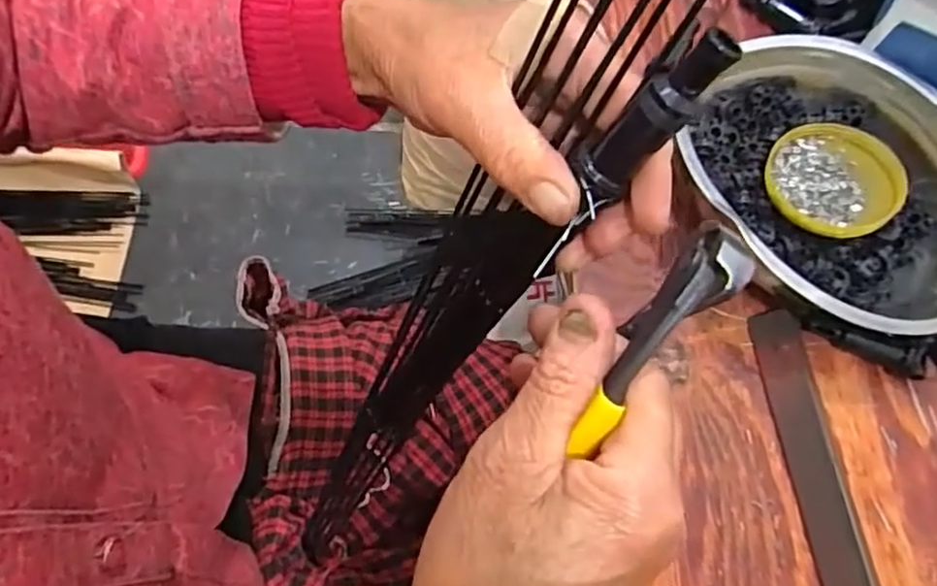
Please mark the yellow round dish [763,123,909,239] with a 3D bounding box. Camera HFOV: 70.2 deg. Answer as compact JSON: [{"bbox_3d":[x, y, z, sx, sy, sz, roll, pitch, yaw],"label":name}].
[{"bbox_3d":[0.242,-0.078,0.441,0.079,0.023,0.091,27,68,9],"label":"yellow round dish"}]

